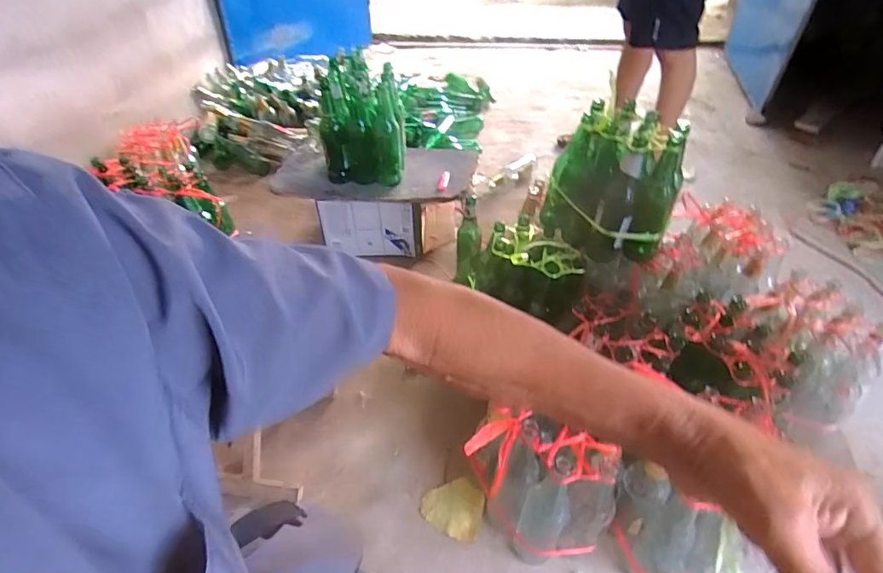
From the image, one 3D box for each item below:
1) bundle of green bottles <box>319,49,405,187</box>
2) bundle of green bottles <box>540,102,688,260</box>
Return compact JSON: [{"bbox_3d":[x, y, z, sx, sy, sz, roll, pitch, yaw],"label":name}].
[{"bbox_3d":[-0.204,-0.419,1.238,0.207,0.277,0.193,-3,41,-4],"label":"bundle of green bottles"},{"bbox_3d":[0.348,-0.201,0.982,0.193,0.277,0.226,-5,41,-5],"label":"bundle of green bottles"}]

